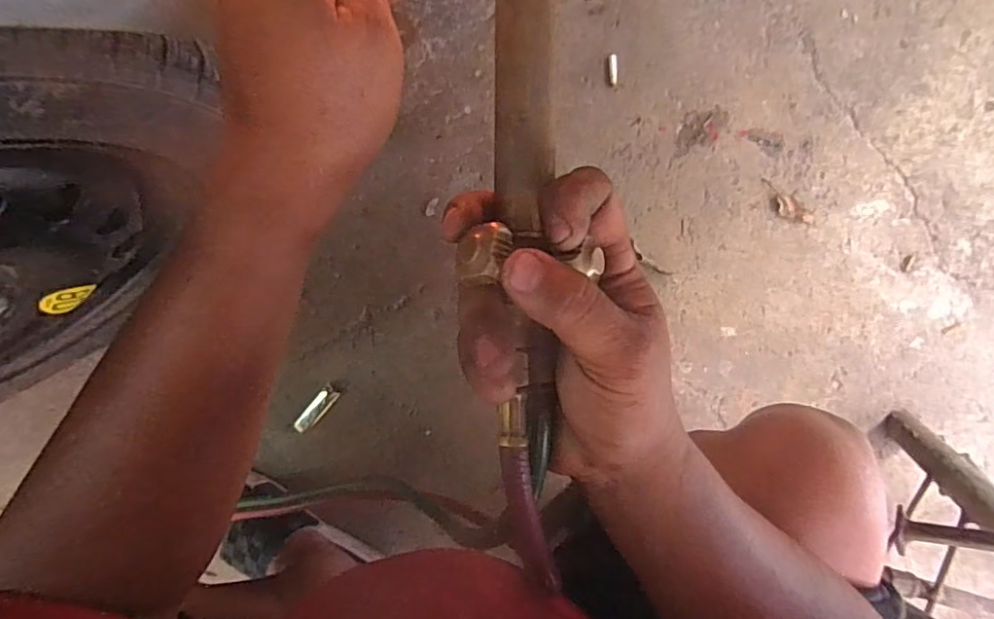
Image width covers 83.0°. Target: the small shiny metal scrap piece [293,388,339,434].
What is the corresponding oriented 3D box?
[{"bbox_3d":[-0.255,0.142,0.790,0.027,0.011,0.077,41,98,-1],"label":"small shiny metal scrap piece"}]

